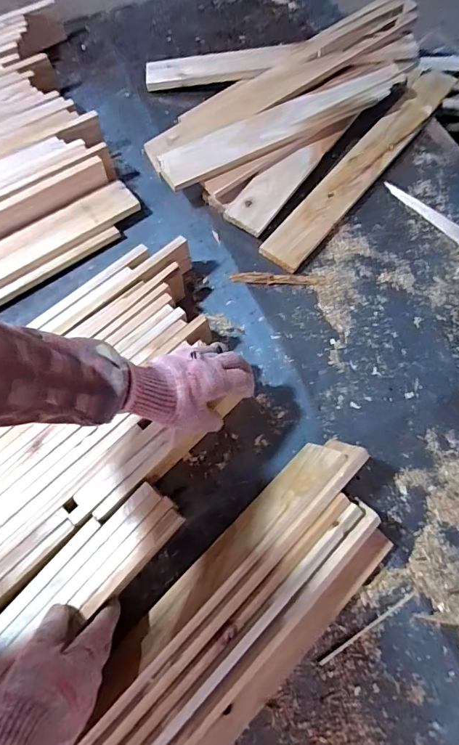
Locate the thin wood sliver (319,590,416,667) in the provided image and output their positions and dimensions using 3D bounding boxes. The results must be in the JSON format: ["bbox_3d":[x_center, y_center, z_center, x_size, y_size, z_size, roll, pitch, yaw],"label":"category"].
[{"bbox_3d":[0.167,0.306,0.503,0.141,0.006,0.006,-30,73,-11],"label":"thin wood sliver"}]

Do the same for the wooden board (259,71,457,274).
[{"bbox_3d":[0.233,-0.364,0.732,0.067,0.034,0.508,38,74,12],"label":"wooden board"}]

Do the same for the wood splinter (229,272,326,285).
[{"bbox_3d":[0.076,-0.148,0.662,0.147,0.006,0.018,1,70,-1],"label":"wood splinter"}]

